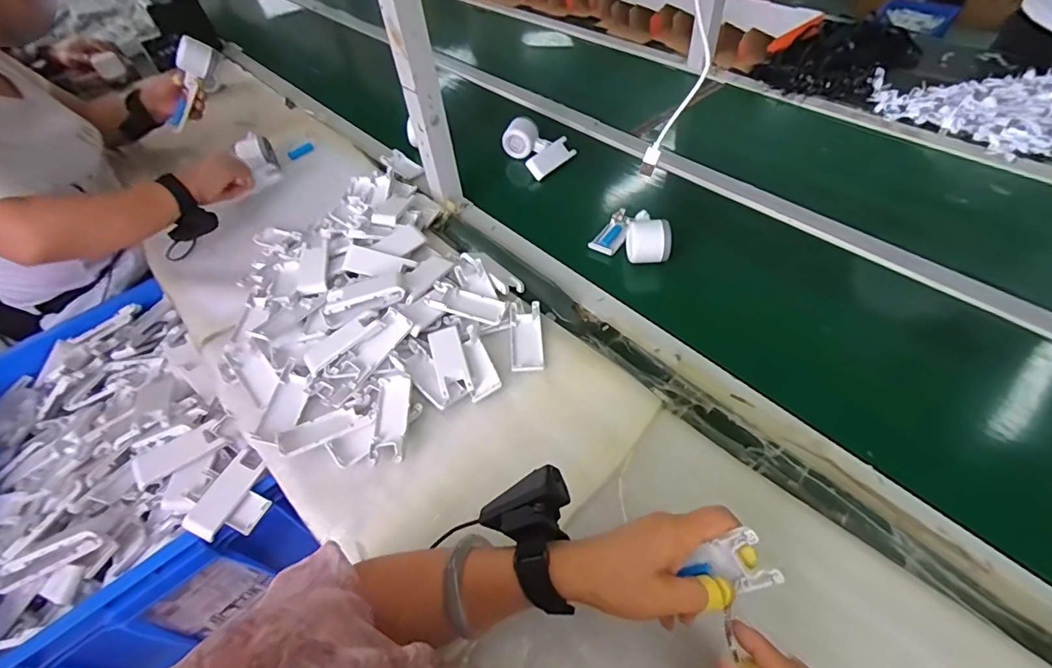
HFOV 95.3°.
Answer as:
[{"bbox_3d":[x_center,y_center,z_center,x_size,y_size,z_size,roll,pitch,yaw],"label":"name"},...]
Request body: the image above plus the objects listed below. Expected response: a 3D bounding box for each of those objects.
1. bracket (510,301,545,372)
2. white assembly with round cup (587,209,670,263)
[{"bbox_3d":[0.000,0.002,0.595,0.038,0.010,0.102,-4,52,2],"label":"bracket"},{"bbox_3d":[0.163,-0.152,0.697,0.115,0.059,0.090,28,59,24],"label":"white assembly with round cup"}]

